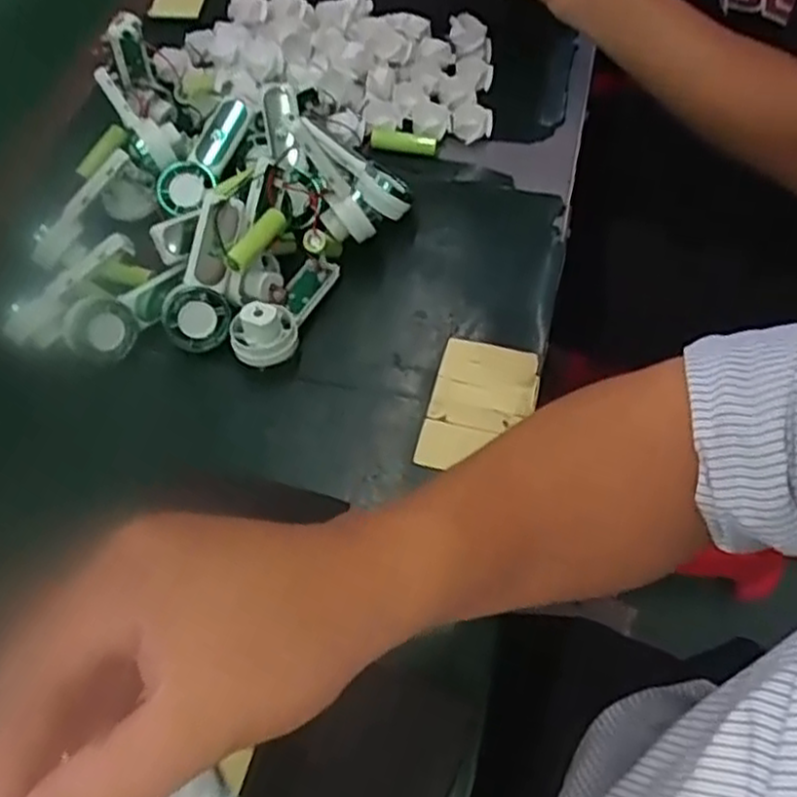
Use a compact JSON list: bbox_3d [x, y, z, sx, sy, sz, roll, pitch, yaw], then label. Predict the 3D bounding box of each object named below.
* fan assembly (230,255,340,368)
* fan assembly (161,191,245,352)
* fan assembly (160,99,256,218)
[{"bbox_3d":[-0.069,-0.059,0.474,0.038,0.029,0.093,18,58,14],"label":"fan assembly"},{"bbox_3d":[-0.114,-0.075,0.461,0.040,0.021,0.092,16,96,12],"label":"fan assembly"},{"bbox_3d":[-0.128,-0.163,0.513,0.030,0.022,0.088,31,83,21],"label":"fan assembly"}]

